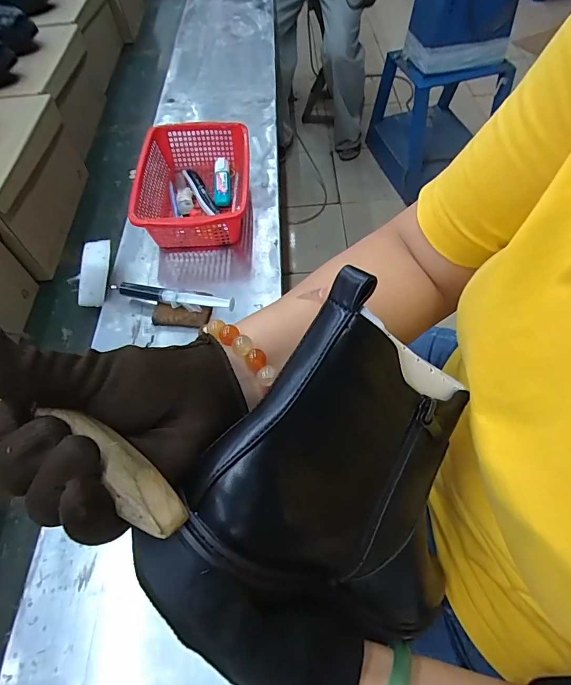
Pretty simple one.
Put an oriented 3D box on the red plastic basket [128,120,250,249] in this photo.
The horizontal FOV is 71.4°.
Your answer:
[{"bbox_3d":[-0.127,-0.224,0.572,0.154,0.071,0.223,-3,56,2],"label":"red plastic basket"}]

